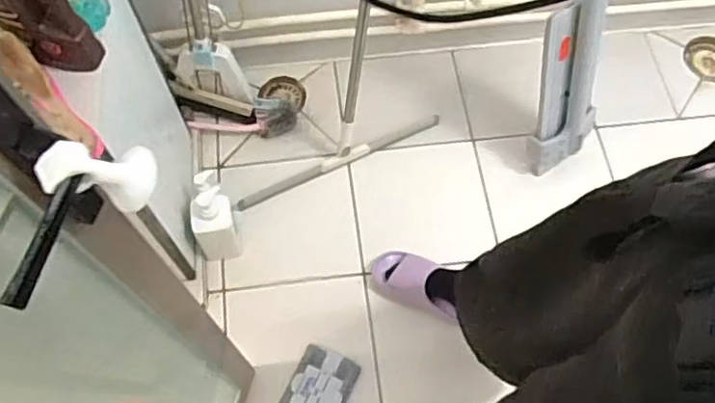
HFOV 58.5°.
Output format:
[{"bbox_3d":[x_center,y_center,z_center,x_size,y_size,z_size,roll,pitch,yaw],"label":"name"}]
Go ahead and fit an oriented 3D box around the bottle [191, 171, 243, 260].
[{"bbox_3d":[-0.300,0.028,1.346,0.090,0.203,0.128,-9,66,-3],"label":"bottle"}]

